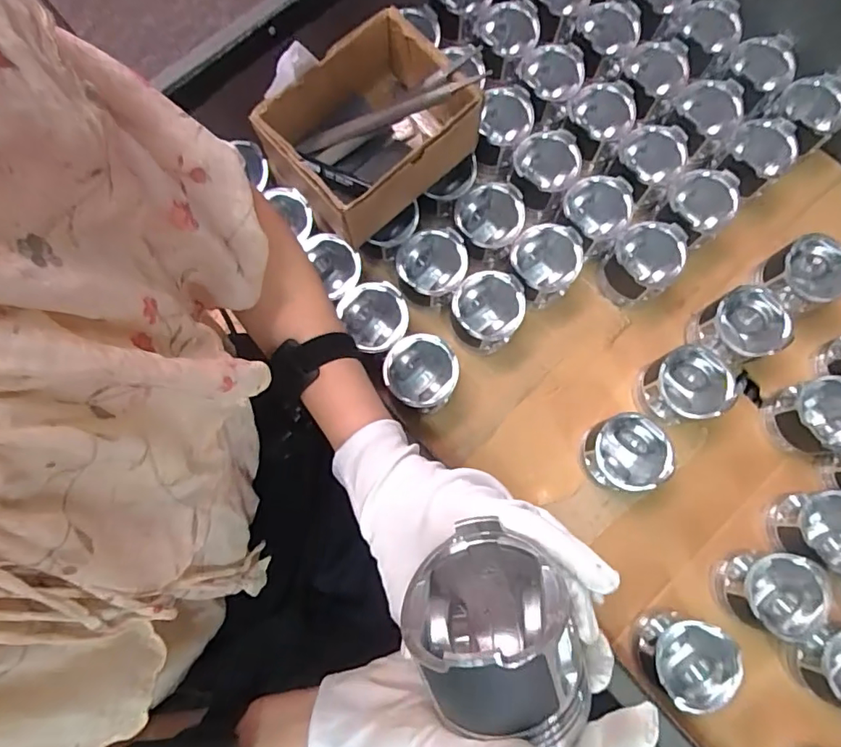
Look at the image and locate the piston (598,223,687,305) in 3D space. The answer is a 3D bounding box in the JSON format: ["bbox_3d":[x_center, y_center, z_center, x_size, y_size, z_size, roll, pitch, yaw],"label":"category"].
[{"bbox_3d":[0.274,-0.135,0.666,0.078,0.088,0.079,0,77,1],"label":"piston"}]

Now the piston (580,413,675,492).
[{"bbox_3d":[0.235,0.092,0.612,0.080,0.079,0.081,0,77,1],"label":"piston"}]

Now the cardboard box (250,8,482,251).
[{"bbox_3d":[-0.056,-0.268,0.595,0.199,0.097,0.157,-41,79,-7],"label":"cardboard box"}]

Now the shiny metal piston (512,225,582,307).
[{"bbox_3d":[0.151,-0.132,0.659,0.080,0.079,0.081,19,78,6],"label":"shiny metal piston"}]

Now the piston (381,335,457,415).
[{"bbox_3d":[0.003,0.003,0.636,0.079,0.076,0.080,0,77,1],"label":"piston"}]

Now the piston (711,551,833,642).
[{"bbox_3d":[0.377,0.236,0.577,0.085,0.087,0.080,0,77,1],"label":"piston"}]

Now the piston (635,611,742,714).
[{"bbox_3d":[0.277,0.299,0.569,0.083,0.085,0.079,0,77,1],"label":"piston"}]

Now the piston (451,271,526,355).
[{"bbox_3d":[0.080,-0.072,0.652,0.080,0.074,0.083,7,77,3],"label":"piston"}]

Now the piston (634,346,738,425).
[{"bbox_3d":[0.308,0.017,0.627,0.083,0.089,0.080,0,77,1],"label":"piston"}]

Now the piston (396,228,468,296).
[{"bbox_3d":[0.015,-0.128,0.660,0.081,0.070,0.078,0,77,1],"label":"piston"}]

